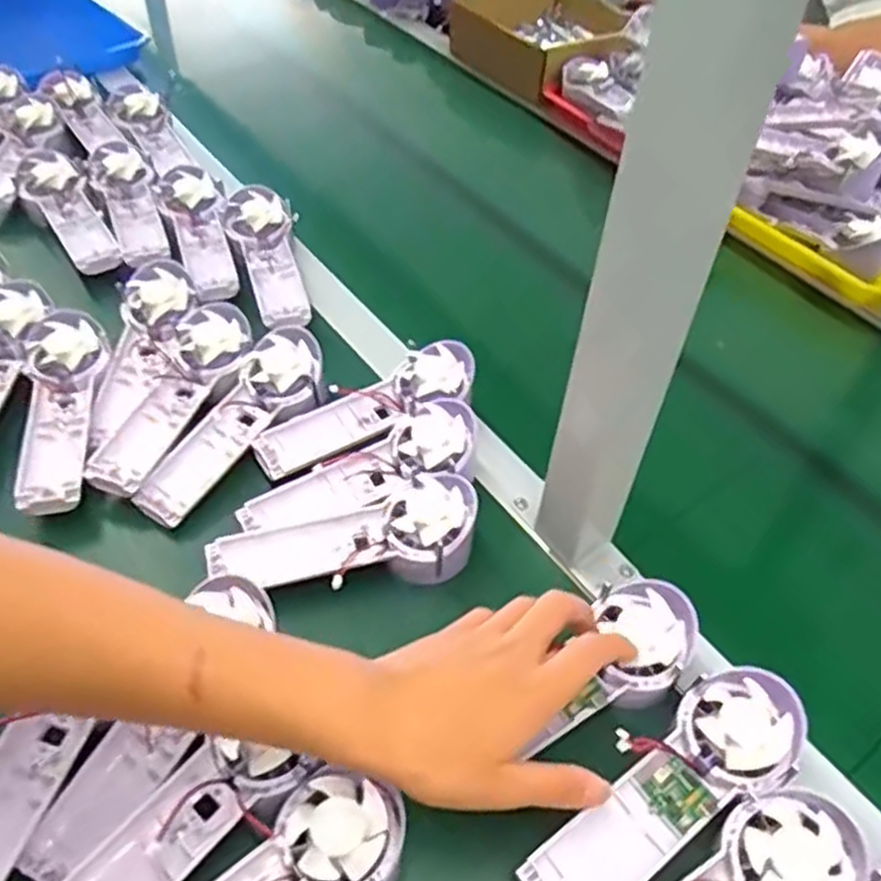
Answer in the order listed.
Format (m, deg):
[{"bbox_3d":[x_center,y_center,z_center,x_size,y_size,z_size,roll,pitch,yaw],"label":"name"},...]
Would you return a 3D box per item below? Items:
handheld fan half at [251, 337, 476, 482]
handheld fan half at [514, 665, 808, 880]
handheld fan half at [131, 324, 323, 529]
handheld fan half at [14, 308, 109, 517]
[{"bbox_3d":[-0.053,-0.022,0.595,0.179,0.036,0.060,-28,54,-9],"label":"handheld fan half"},{"bbox_3d":[0.121,0.188,0.412,0.176,0.032,0.058,-29,56,-26],"label":"handheld fan half"},{"bbox_3d":[-0.154,-0.014,0.585,0.053,0.029,0.178,29,68,21],"label":"handheld fan half"},{"bbox_3d":[-0.280,-0.026,0.576,0.057,0.031,0.175,-9,49,-11],"label":"handheld fan half"}]

